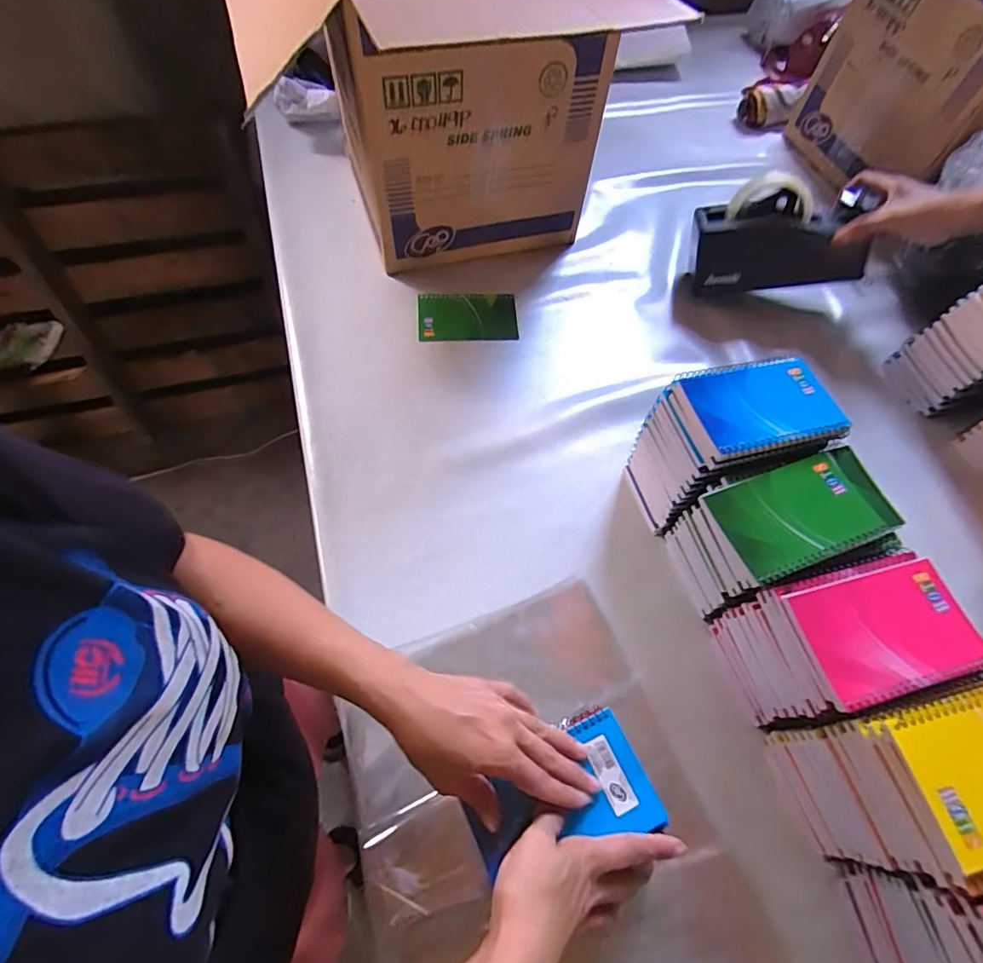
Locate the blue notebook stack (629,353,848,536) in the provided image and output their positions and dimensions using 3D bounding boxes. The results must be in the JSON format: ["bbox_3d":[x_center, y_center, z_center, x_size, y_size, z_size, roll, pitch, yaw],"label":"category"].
[{"bbox_3d":[0.226,-0.039,0.498,0.146,0.144,0.100,-18,64,-11],"label":"blue notebook stack"}]

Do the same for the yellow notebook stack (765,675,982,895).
[{"bbox_3d":[0.316,0.210,0.369,0.138,0.139,0.095,-13,63,-8],"label":"yellow notebook stack"}]

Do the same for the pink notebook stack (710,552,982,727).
[{"bbox_3d":[0.286,0.133,0.421,0.132,0.122,0.088,-13,63,-8],"label":"pink notebook stack"}]

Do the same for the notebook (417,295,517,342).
[{"bbox_3d":[-0.032,-0.217,0.666,0.129,0.008,0.078,-1,70,-5],"label":"notebook"}]

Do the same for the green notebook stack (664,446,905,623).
[{"bbox_3d":[0.257,0.052,0.463,0.147,0.126,0.090,-15,63,-9],"label":"green notebook stack"}]

